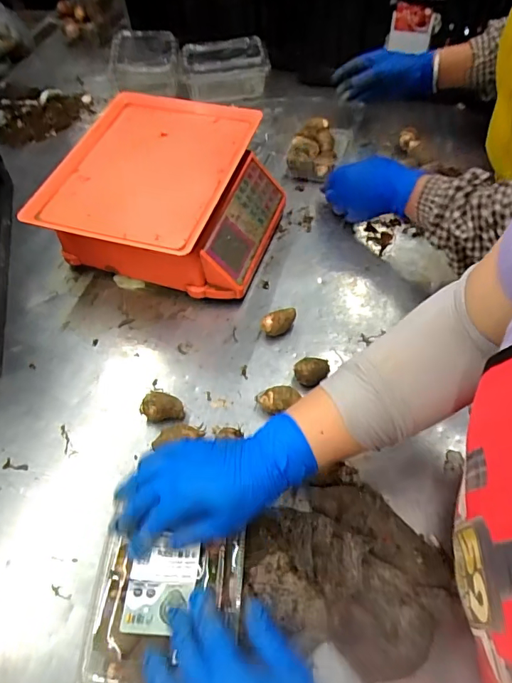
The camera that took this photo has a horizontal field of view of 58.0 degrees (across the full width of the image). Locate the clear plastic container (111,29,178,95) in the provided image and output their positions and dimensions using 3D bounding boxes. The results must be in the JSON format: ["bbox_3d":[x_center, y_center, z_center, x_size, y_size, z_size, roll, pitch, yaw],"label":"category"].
[{"bbox_3d":[-0.228,-0.582,0.973,0.141,0.076,0.140,-1,57,2],"label":"clear plastic container"}]

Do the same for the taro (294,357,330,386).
[{"bbox_3d":[0.068,0.040,0.575,0.040,0.036,0.030,13,59,12],"label":"taro"}]

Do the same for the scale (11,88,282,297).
[{"bbox_3d":[-0.119,-0.208,0.680,0.281,0.132,0.292,14,59,12],"label":"scale"}]

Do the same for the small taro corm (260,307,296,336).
[{"bbox_3d":[0.030,-0.025,0.615,0.047,0.030,0.024,-32,61,-17],"label":"small taro corm"}]

